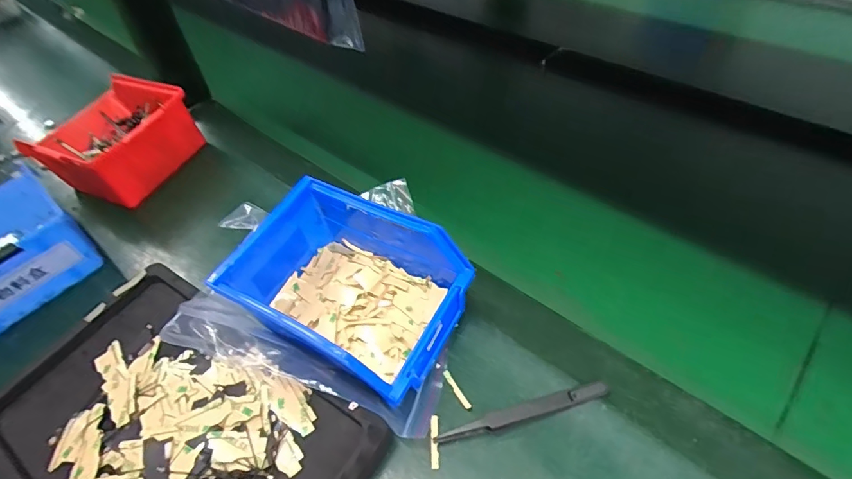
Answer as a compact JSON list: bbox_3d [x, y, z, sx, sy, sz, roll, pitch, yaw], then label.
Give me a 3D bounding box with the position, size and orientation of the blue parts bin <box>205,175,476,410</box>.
[{"bbox_3d":[-0.050,0.031,0.320,0.143,0.071,0.125,23,54,24],"label":"blue parts bin"}]

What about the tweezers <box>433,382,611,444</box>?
[{"bbox_3d":[0.062,0.108,0.283,0.111,0.018,0.010,-16,48,-8],"label":"tweezers"}]

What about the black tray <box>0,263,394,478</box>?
[{"bbox_3d":[-0.168,0.127,0.298,0.267,0.031,0.154,26,56,26],"label":"black tray"}]

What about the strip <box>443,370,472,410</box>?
[{"bbox_3d":[0.020,0.099,0.300,0.005,0.004,0.030,-27,51,-18],"label":"strip"}]

